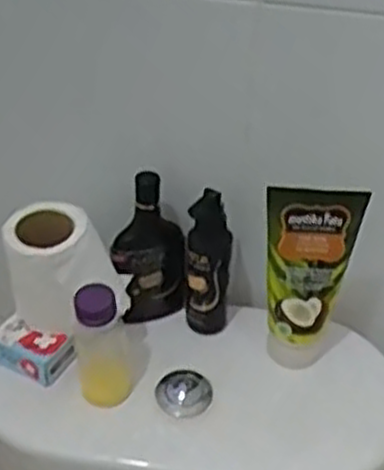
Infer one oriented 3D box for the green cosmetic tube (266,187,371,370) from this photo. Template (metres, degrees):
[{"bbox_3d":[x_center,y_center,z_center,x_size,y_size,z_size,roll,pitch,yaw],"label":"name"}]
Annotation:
[{"bbox_3d":[0.092,0.040,0.656,0.069,0.182,0.042,12,43,12],"label":"green cosmetic tube"}]

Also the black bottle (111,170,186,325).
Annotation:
[{"bbox_3d":[-0.041,0.026,0.711,0.077,0.149,0.048,-32,51,-32],"label":"black bottle"}]

